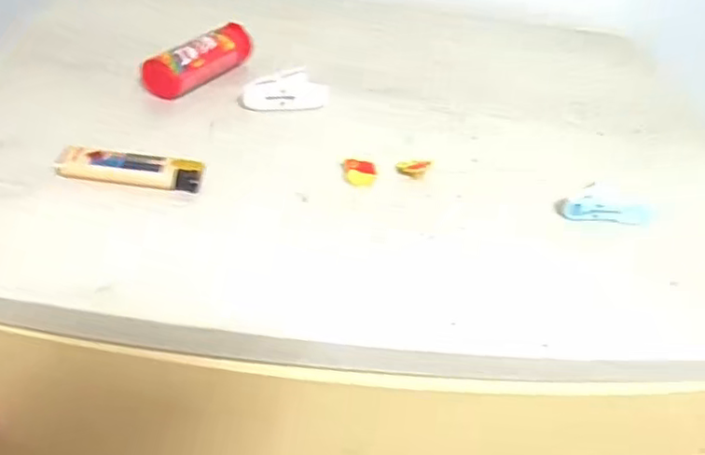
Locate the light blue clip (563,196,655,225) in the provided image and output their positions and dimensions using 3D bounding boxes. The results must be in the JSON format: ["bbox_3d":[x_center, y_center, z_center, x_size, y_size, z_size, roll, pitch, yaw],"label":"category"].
[{"bbox_3d":[0.167,-0.011,0.401,0.054,0.008,0.019,10,37,2],"label":"light blue clip"}]

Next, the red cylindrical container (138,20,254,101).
[{"bbox_3d":[-0.114,-0.131,0.471,0.031,0.027,0.102,27,41,22],"label":"red cylindrical container"}]

